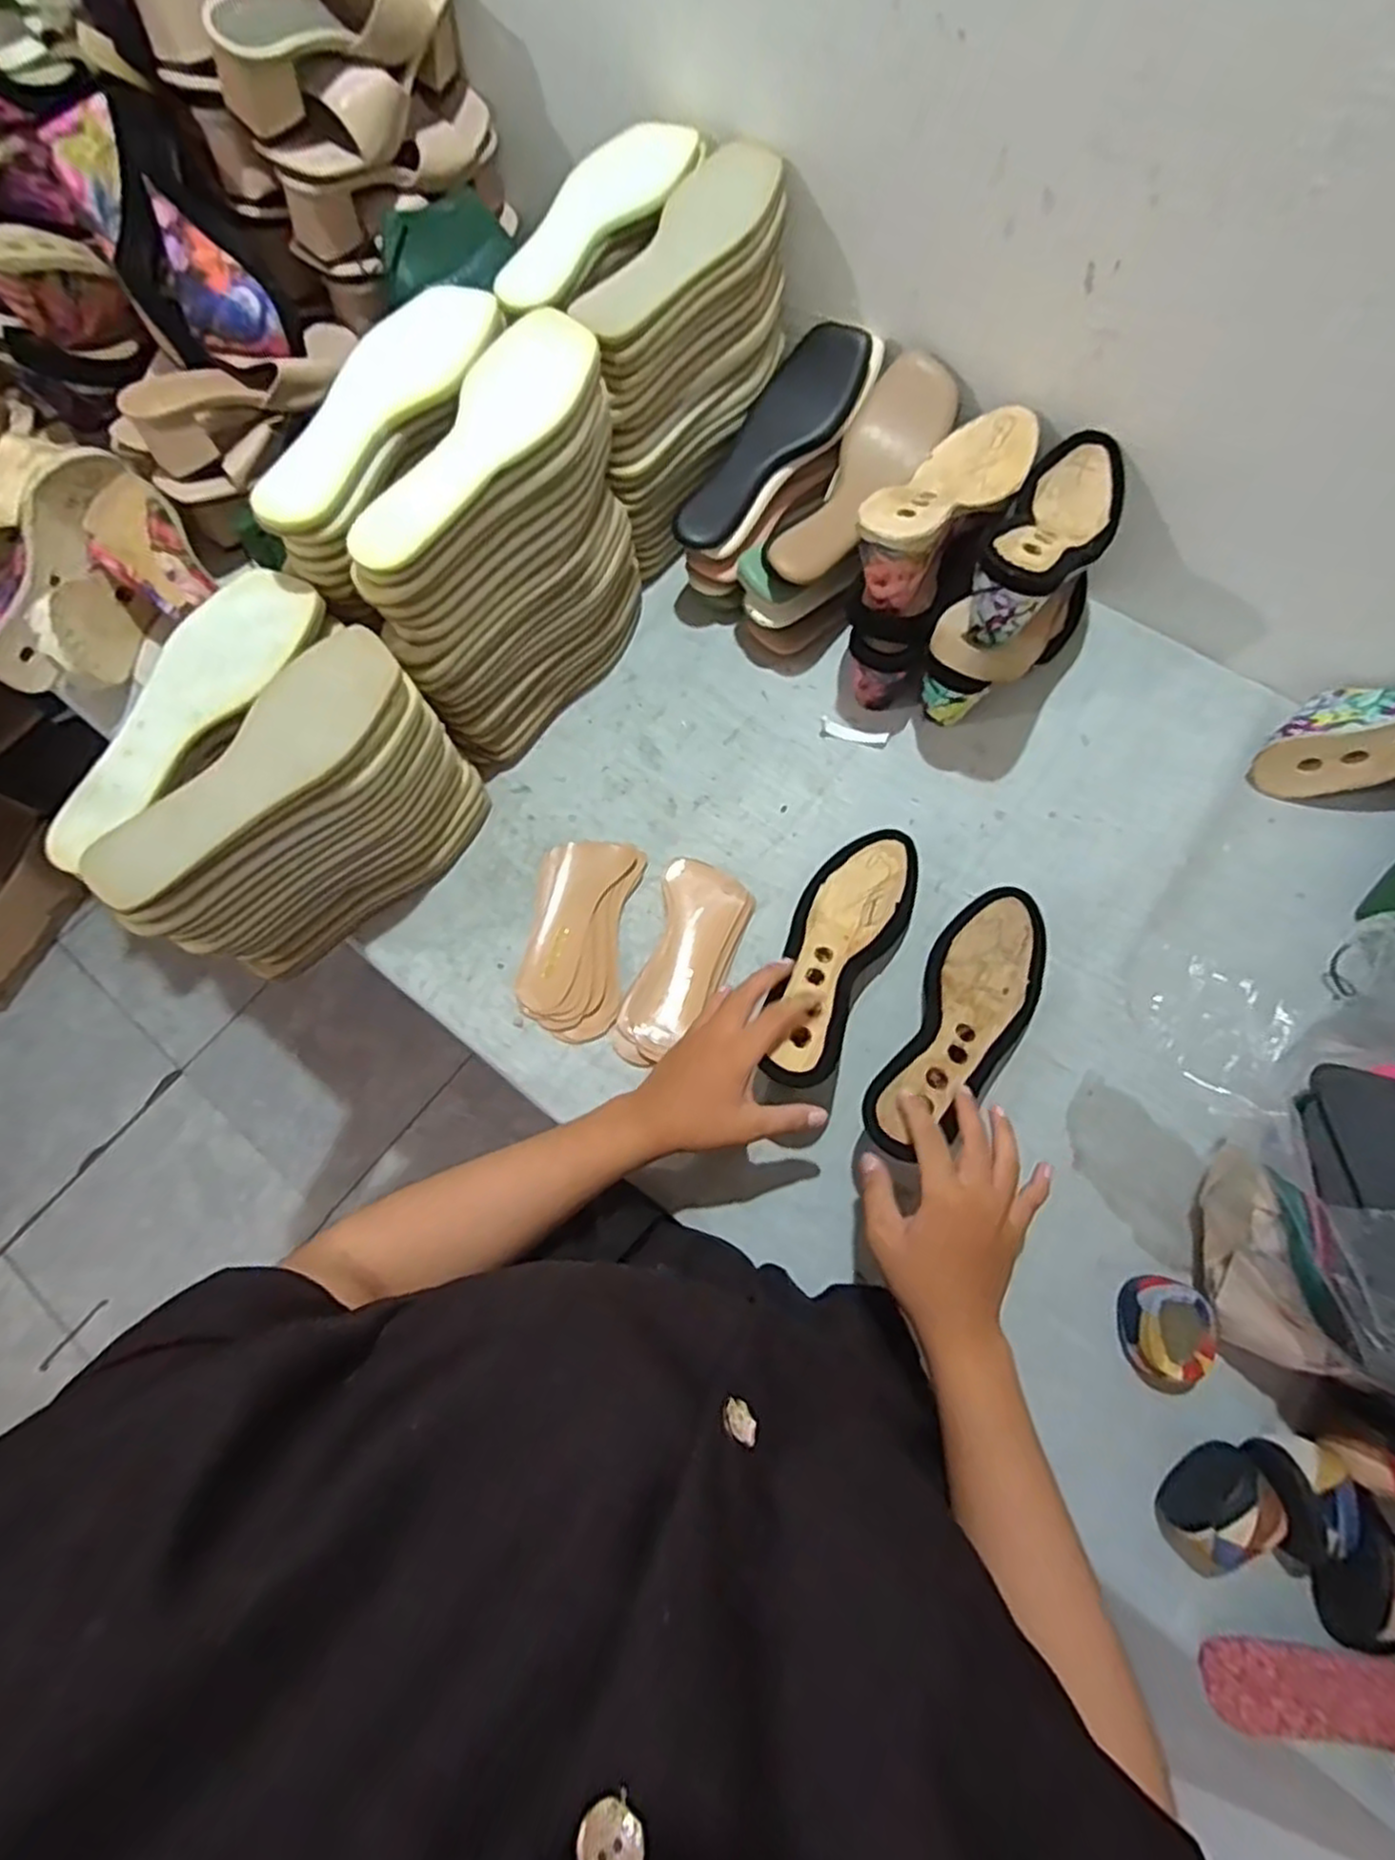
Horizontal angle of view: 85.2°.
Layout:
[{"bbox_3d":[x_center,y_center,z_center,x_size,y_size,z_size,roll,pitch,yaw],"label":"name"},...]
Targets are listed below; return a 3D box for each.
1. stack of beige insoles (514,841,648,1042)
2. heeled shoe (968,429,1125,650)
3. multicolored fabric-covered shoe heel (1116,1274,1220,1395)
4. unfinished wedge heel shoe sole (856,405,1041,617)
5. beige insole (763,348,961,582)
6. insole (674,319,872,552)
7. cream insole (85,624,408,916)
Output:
[{"bbox_3d":[-0.100,0.004,0.639,0.084,0.025,0.167,7,71,5],"label":"stack of beige insoles"},{"bbox_3d":[0.278,-0.315,0.573,0.075,0.073,0.217,26,74,11],"label":"heeled shoe"},{"bbox_3d":[0.319,0.273,0.512,0.059,0.038,0.068,27,74,12],"label":"multicolored fabric-covered shoe heel"},{"bbox_3d":[0.203,-0.346,0.615,0.079,0.112,0.227,29,74,12],"label":"unfinished wedge heel shoe sole"},{"bbox_3d":[0.145,-0.390,0.647,0.077,0.049,0.224,29,74,12],"label":"beige insole"},{"bbox_3d":[0.062,-0.440,0.685,0.078,0.032,0.224,41,95,15],"label":"insole"},{"bbox_3d":[-0.291,-0.109,0.502,0.083,0.015,0.234,30,72,11],"label":"cream insole"}]

